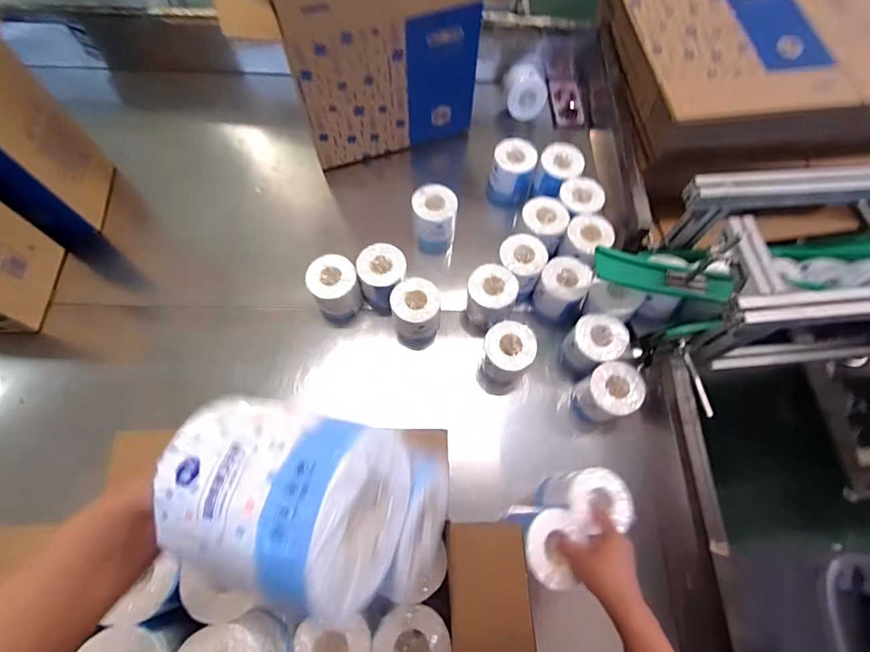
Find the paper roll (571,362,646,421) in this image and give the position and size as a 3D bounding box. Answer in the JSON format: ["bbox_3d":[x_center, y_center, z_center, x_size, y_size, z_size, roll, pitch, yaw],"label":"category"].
[{"bbox_3d":[0.332,0.129,0.834,0.098,0.104,0.093,1,67,-2],"label":"paper roll"}]

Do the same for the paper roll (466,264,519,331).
[{"bbox_3d":[0.115,-0.058,0.908,0.097,0.118,0.092,1,67,-2],"label":"paper roll"}]

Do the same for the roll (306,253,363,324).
[{"bbox_3d":[-0.207,-0.079,0.905,0.098,0.126,0.102,1,67,-2],"label":"roll"}]

